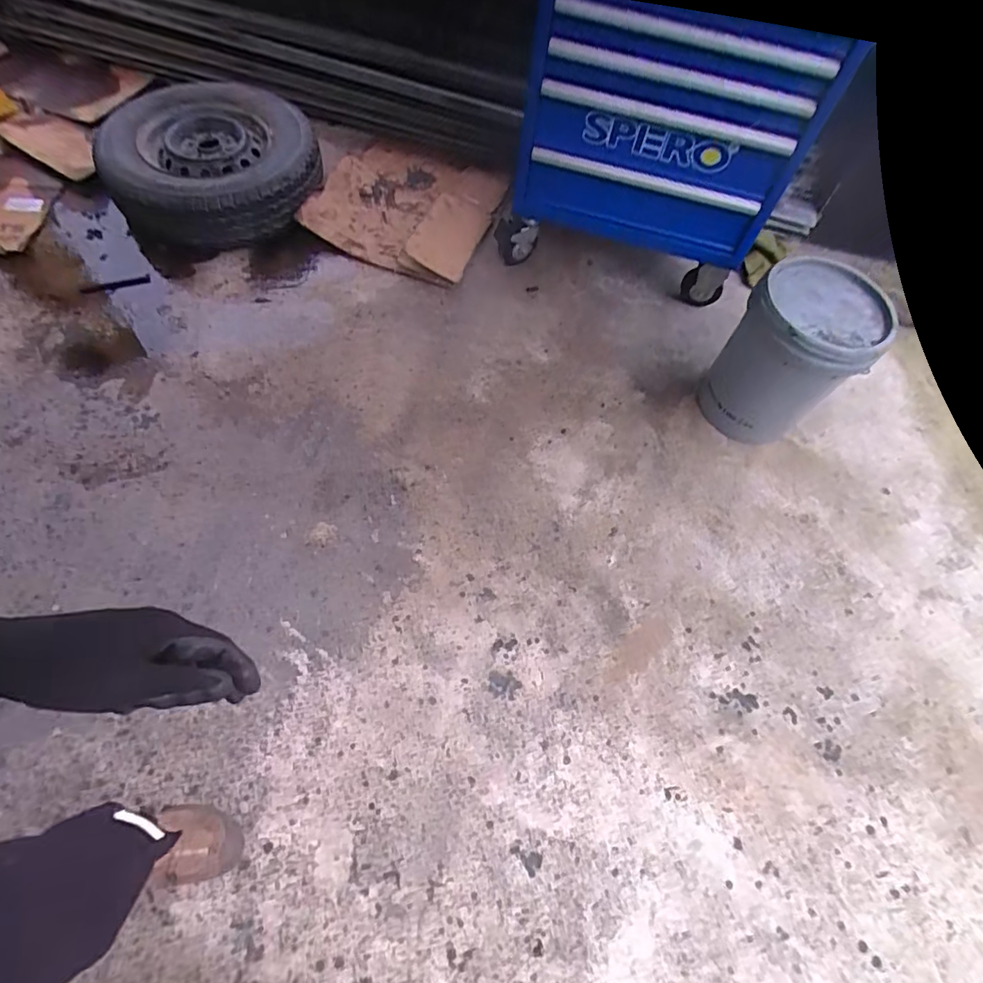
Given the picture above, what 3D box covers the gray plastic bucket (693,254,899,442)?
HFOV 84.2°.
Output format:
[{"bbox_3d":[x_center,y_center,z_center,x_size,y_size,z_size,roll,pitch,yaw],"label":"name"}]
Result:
[{"bbox_3d":[0.723,-0.324,1.342,0.275,0.376,0.273,2,62,-3],"label":"gray plastic bucket"}]

